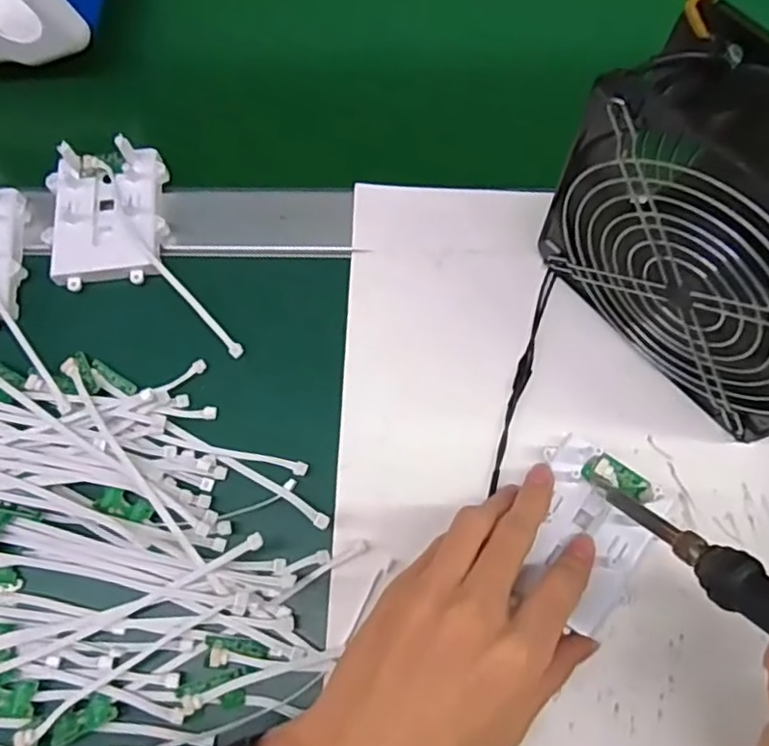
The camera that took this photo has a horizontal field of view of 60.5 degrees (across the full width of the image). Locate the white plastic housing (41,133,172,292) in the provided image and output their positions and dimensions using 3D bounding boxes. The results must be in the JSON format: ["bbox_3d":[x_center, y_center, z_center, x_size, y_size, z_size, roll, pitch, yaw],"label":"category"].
[{"bbox_3d":[-0.166,-0.098,0.387,0.067,0.027,0.088,-3,71,-1],"label":"white plastic housing"}]

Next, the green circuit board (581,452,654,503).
[{"bbox_3d":[0.115,0.053,0.324,0.034,0.004,0.017,31,72,4],"label":"green circuit board"}]

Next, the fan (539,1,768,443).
[{"bbox_3d":[0.150,-0.048,0.291,0.057,0.155,0.156,-40,76,-13],"label":"fan"}]

